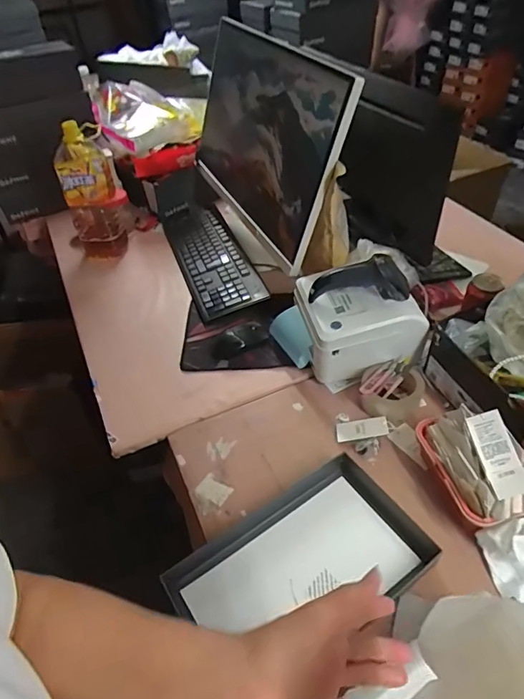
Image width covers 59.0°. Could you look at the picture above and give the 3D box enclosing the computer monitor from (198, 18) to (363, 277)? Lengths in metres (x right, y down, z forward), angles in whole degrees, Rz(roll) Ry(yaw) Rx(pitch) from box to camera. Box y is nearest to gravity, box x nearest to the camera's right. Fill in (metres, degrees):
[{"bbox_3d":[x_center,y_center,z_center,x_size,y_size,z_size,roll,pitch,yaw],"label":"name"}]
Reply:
[{"bbox_3d":[-0.016,-0.465,0.976,0.068,0.325,0.608,-5,41,-27],"label":"computer monitor"}]

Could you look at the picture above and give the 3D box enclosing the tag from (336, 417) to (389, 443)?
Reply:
[{"bbox_3d":[0.158,0.127,0.736,0.080,0.005,0.040,-12,35,18],"label":"tag"}]

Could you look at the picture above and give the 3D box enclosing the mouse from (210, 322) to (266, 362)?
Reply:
[{"bbox_3d":[-0.049,-0.017,0.890,0.105,0.034,0.068,-23,47,-17],"label":"mouse"}]

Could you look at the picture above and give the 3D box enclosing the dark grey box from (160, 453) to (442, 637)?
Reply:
[{"bbox_3d":[0.045,0.277,0.592,0.308,0.037,0.184,-25,48,-19],"label":"dark grey box"}]

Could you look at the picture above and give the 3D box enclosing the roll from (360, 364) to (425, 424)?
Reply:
[{"bbox_3d":[0.211,0.072,0.774,0.101,0.055,0.093,-3,45,3],"label":"roll"}]

